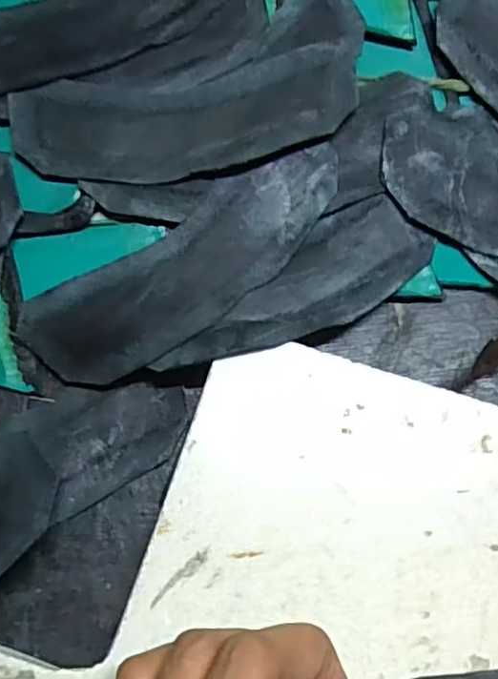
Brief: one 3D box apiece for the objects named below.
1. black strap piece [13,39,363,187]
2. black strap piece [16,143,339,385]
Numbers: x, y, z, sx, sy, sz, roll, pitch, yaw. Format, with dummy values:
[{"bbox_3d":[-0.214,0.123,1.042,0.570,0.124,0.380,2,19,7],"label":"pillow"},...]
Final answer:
[{"bbox_3d":[-0.025,-0.096,0.265,0.150,0.008,0.055,-9,72,-3],"label":"black strap piece"},{"bbox_3d":[-0.021,-0.028,0.258,0.143,0.021,0.050,-31,74,-10],"label":"black strap piece"}]

